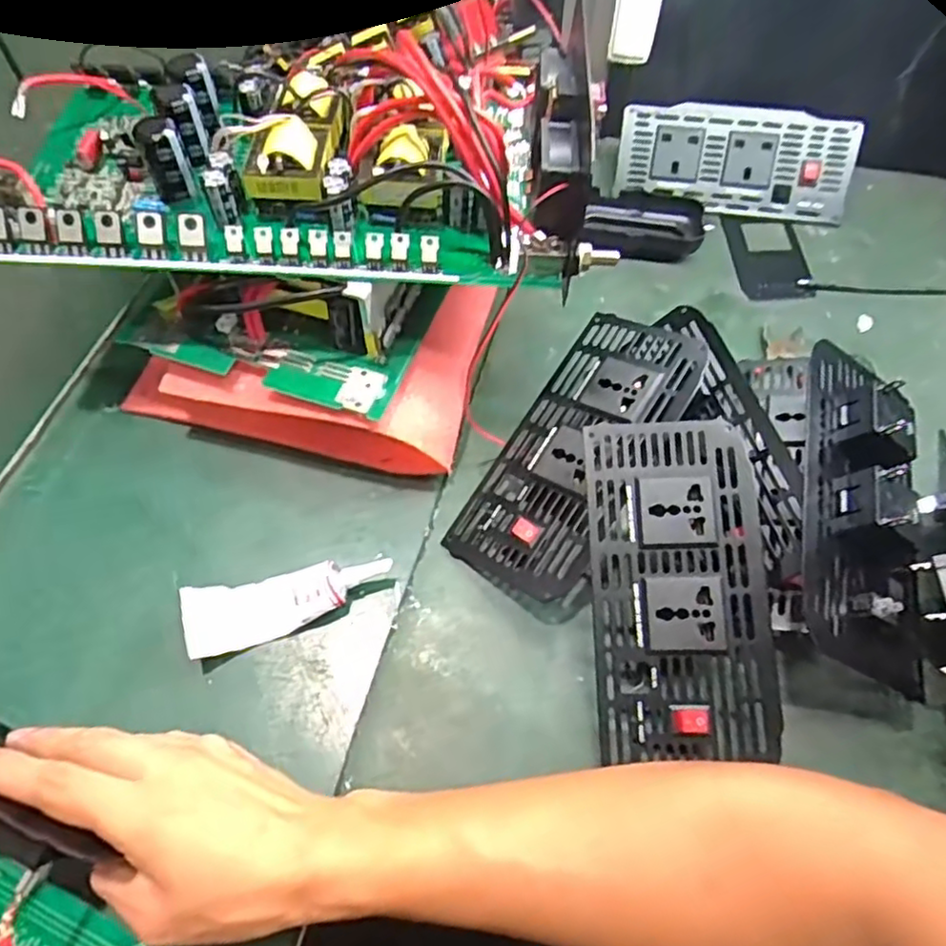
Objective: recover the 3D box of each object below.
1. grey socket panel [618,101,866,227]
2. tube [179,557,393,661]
[{"bbox_3d":[0.220,-0.264,0.556,0.186,0.023,0.086,16,105,6],"label":"grey socket panel"},{"bbox_3d":[-0.106,0.075,0.385,0.115,0.027,0.035,-15,61,-9],"label":"tube"}]

